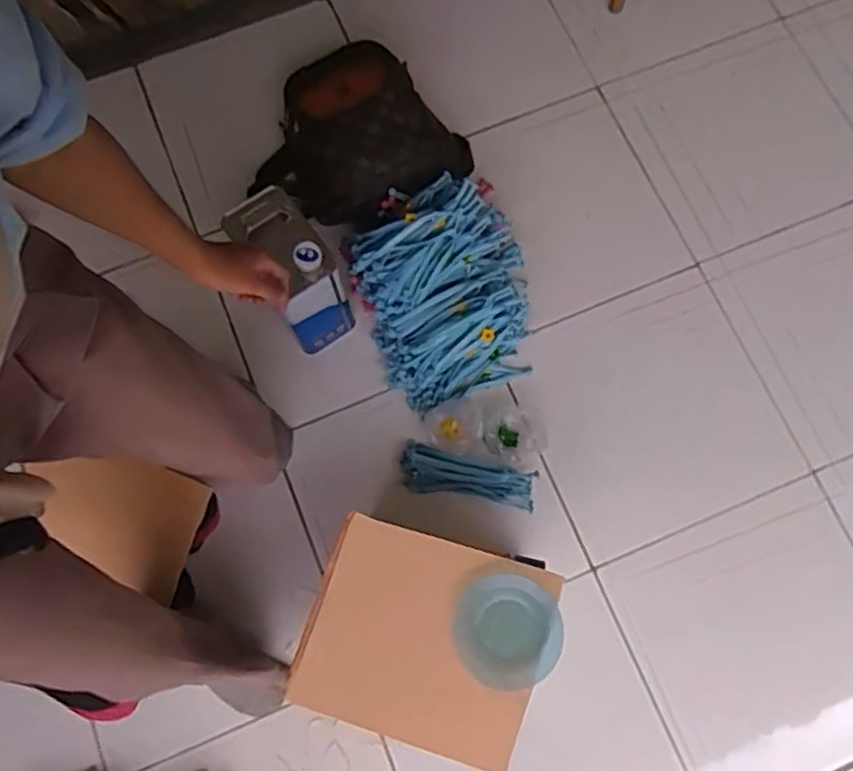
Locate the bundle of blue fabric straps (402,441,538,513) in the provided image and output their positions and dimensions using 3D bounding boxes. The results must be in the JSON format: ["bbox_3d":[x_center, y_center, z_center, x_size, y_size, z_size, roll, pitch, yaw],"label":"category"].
[{"bbox_3d":[0.067,0.149,1.141,0.220,0.040,0.076,13,77,4],"label":"bundle of blue fabric straps"}]

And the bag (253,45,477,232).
[{"bbox_3d":[-0.118,-0.414,1.218,0.312,0.165,0.282,-22,77,-5],"label":"bag"}]

